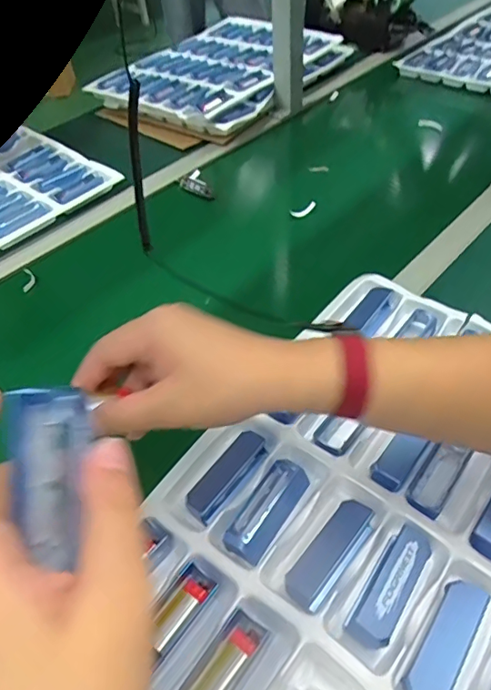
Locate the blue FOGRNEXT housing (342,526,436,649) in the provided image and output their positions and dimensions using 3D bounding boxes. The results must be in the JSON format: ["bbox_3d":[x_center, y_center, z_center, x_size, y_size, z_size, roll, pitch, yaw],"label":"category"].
[{"bbox_3d":[0.096,0.156,0.336,0.028,0.021,0.078,27,55,26],"label":"blue FOGRNEXT housing"}]

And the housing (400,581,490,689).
[{"bbox_3d":[0.123,0.184,0.314,0.025,0.017,0.081,28,56,27],"label":"housing"}]

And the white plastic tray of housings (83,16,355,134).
[{"bbox_3d":[-0.045,-0.569,1.046,0.342,0.046,0.475,29,56,27],"label":"white plastic tray of housings"}]

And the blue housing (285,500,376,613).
[{"bbox_3d":[0.061,0.143,0.357,0.028,0.014,0.082,33,58,30],"label":"blue housing"}]

